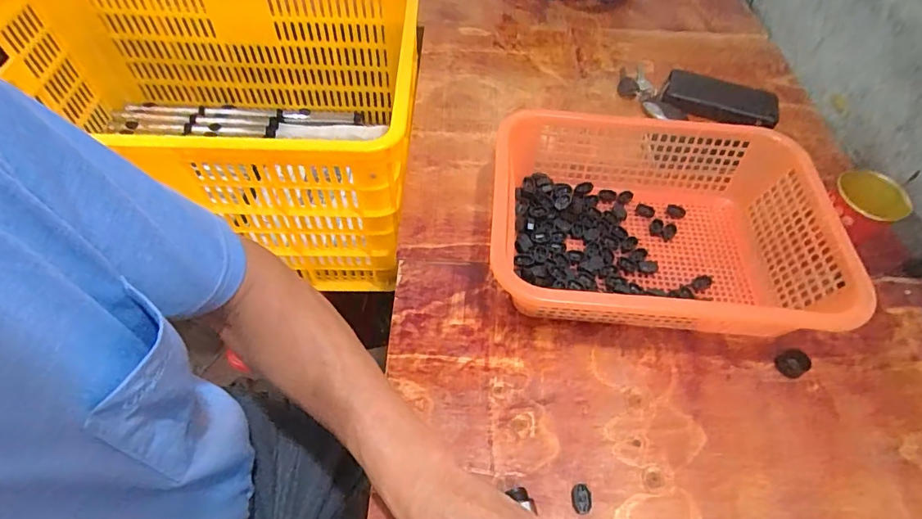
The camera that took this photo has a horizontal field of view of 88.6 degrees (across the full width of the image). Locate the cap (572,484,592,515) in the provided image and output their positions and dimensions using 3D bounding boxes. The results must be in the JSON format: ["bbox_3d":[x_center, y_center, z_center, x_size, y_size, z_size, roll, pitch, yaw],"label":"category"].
[{"bbox_3d":[0.100,0.199,0.392,0.015,0.006,0.022,2,55,-1],"label":"cap"}]

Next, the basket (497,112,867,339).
[{"bbox_3d":[0.201,-0.031,0.505,0.335,0.095,0.247,5,55,1],"label":"basket"}]

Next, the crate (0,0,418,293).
[{"bbox_3d":[-0.372,-0.215,0.750,0.594,0.297,0.408,2,55,-1],"label":"crate"}]

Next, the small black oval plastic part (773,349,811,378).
[{"bbox_3d":[0.325,0.102,0.463,0.020,0.025,0.026,-24,59,-18],"label":"small black oval plastic part"}]

